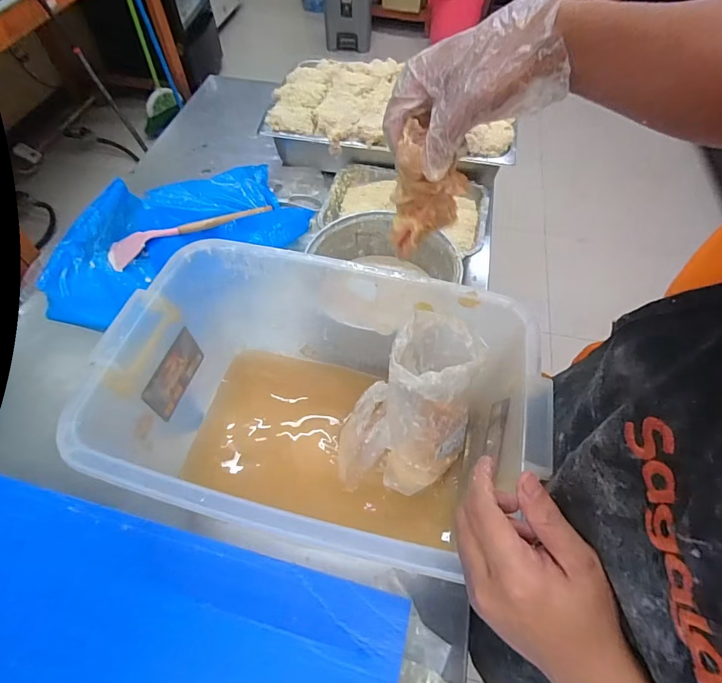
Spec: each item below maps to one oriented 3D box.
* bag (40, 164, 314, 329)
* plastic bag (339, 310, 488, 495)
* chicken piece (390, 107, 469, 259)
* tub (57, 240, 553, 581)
[{"bbox_3d":[-0.345,-0.194,0.737,0.448,0.083,0.227,-27,62,-16],"label":"bag"},{"bbox_3d":[0.053,0.076,0.478,0.134,0.183,0.158,14,59,8],"label":"plastic bag"},{"bbox_3d":[0.063,-0.135,0.388,0.056,0.117,0.043,24,61,13],"label":"chicken piece"},{"bbox_3d":[-0.042,0.087,0.483,0.422,0.225,0.277,12,59,6],"label":"tub"}]

